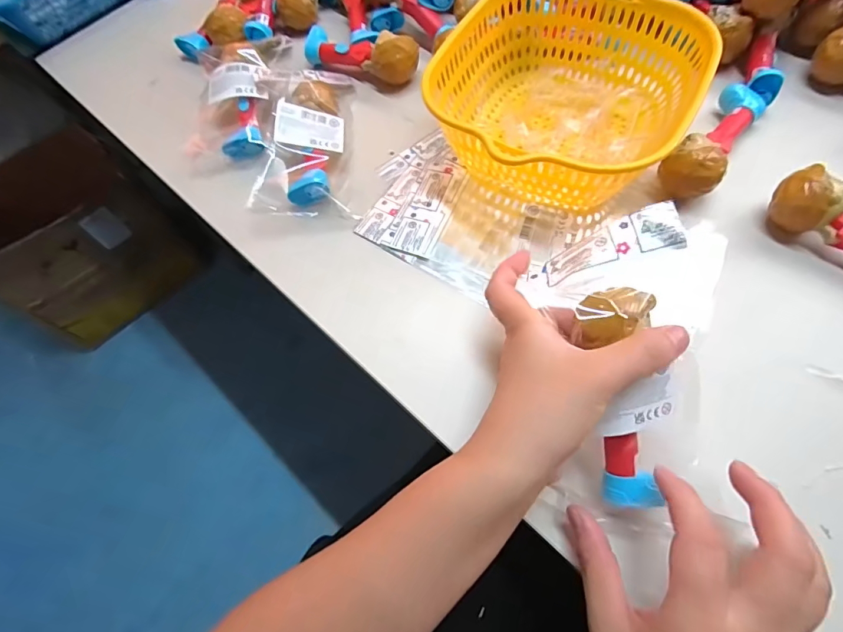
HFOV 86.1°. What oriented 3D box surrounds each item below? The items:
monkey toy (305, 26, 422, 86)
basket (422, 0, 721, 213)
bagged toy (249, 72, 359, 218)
[{"bbox_3d":[-0.064,-0.271,0.464,0.128,0.037,0.043,20,67,13],"label":"monkey toy"},{"bbox_3d":[0.116,-0.180,0.383,0.194,0.083,0.204,27,68,16],"label":"basket"},{"bbox_3d":[-0.104,-0.176,0.427,0.082,0.043,0.183,1,64,4],"label":"bagged toy"}]

